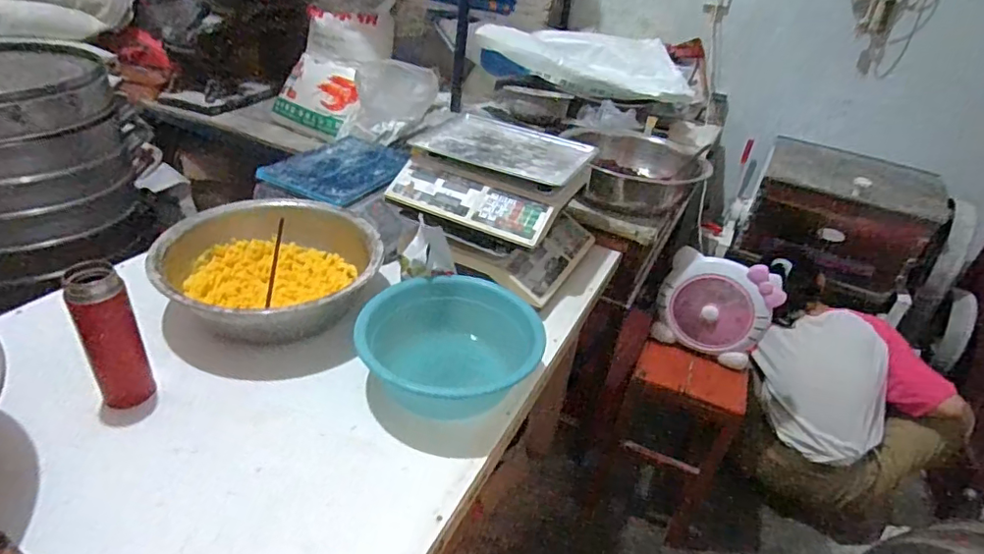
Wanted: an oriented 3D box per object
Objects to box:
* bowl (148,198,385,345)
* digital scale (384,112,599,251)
[{"bbox_3d":[-0.378,-0.012,0.951,0.339,0.110,0.326,5,33,-3],"label":"bowl"},{"bbox_3d":[-0.001,-0.206,1.128,0.357,0.116,0.359,17,34,15],"label":"digital scale"}]

